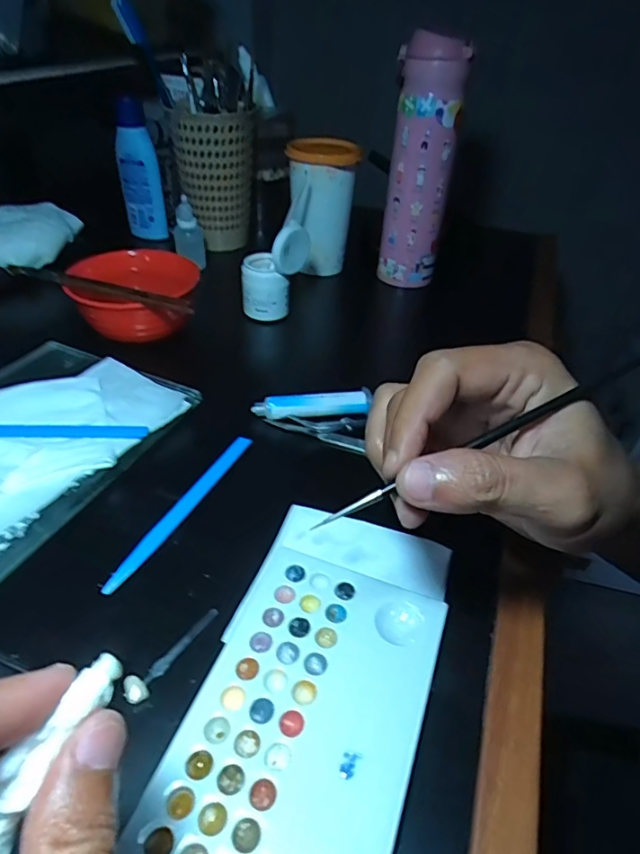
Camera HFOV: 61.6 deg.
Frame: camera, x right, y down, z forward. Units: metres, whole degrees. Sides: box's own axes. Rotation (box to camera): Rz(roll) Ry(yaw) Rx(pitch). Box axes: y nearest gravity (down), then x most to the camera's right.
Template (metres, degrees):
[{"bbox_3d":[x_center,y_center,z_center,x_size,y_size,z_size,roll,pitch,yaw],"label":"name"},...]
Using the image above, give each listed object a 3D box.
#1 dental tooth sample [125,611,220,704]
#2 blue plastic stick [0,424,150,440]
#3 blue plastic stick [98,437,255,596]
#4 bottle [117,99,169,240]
[{"bbox_3d":[-0.068,0.107,0.255,0.012,0.005,0.055,30,45,28],"label":"dental tooth sample"},{"bbox_3d":[-0.183,0.003,0.350,0.135,0.004,0.011,0,39,-6],"label":"blue plastic stick"},{"bbox_3d":[-0.082,0.048,0.330,0.013,0.005,0.137,19,41,17],"label":"blue plastic stick"},{"bbox_3d":[-0.202,-0.283,0.602,0.043,0.134,0.033,-10,41,-18],"label":"bottle"}]

